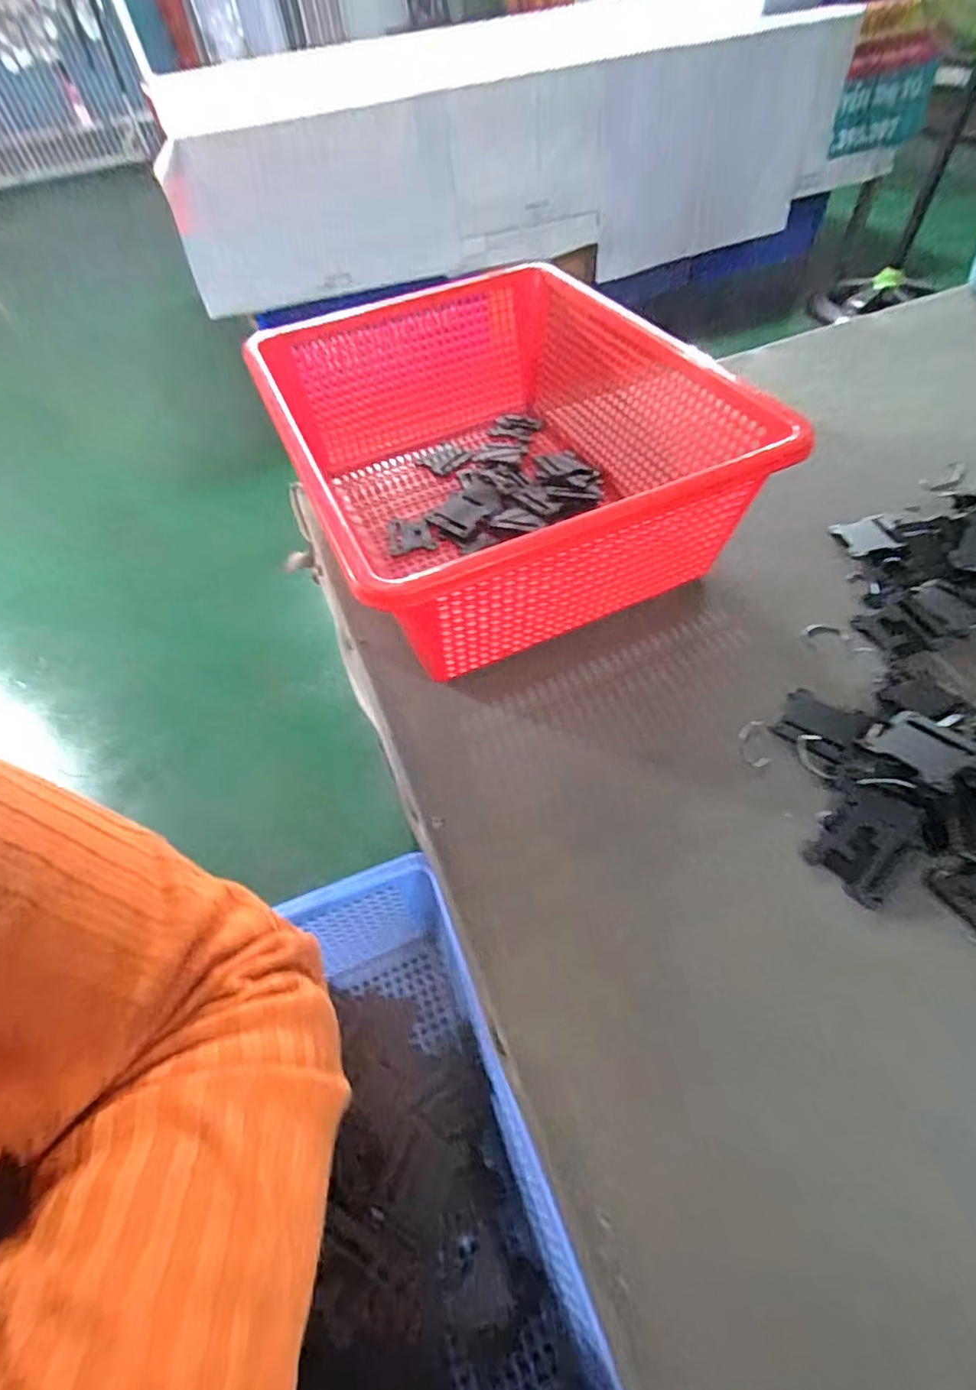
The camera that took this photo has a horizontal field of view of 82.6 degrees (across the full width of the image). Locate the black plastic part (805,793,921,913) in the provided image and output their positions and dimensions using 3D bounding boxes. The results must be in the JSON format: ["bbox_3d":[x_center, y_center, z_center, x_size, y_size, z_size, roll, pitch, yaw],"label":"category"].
[{"bbox_3d":[0.215,0.083,0.317,0.042,0.012,0.064,36,64,26],"label":"black plastic part"}]

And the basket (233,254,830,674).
[{"bbox_3d":[0.002,-0.201,0.460,0.302,0.125,0.380,-24,56,-13],"label":"basket"}]

